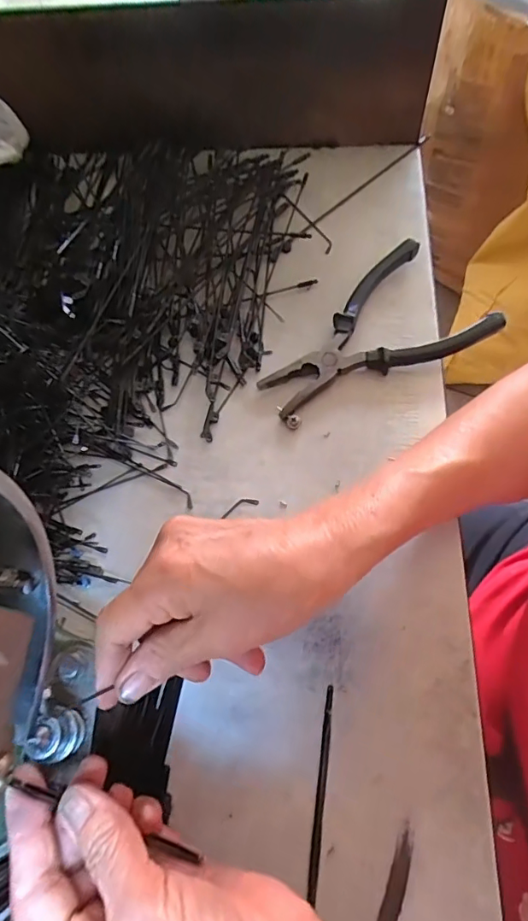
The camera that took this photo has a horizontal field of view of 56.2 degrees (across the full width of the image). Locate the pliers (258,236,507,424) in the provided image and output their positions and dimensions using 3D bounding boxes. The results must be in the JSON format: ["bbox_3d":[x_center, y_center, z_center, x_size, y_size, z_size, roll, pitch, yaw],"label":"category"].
[{"bbox_3d":[0.076,-0.092,0.368,0.170,0.021,0.099,-31,68,-12],"label":"pliers"}]

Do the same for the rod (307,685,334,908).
[{"bbox_3d":[0.031,0.170,0.261,0.005,0.005,0.093,7,66,5],"label":"rod"}]

